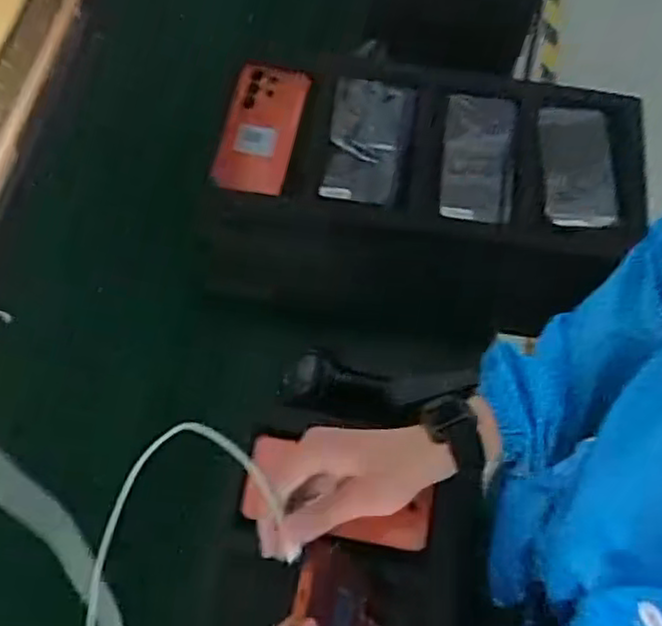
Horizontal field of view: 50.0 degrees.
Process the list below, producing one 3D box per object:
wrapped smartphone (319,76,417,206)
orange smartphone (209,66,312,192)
[{"bbox_3d":[0.039,-0.187,0.759,0.081,0.017,0.145,10,66,5],"label":"wrapped smartphone"},{"bbox_3d":[-0.076,-0.204,0.774,0.083,0.014,0.156,10,73,10],"label":"orange smartphone"}]

